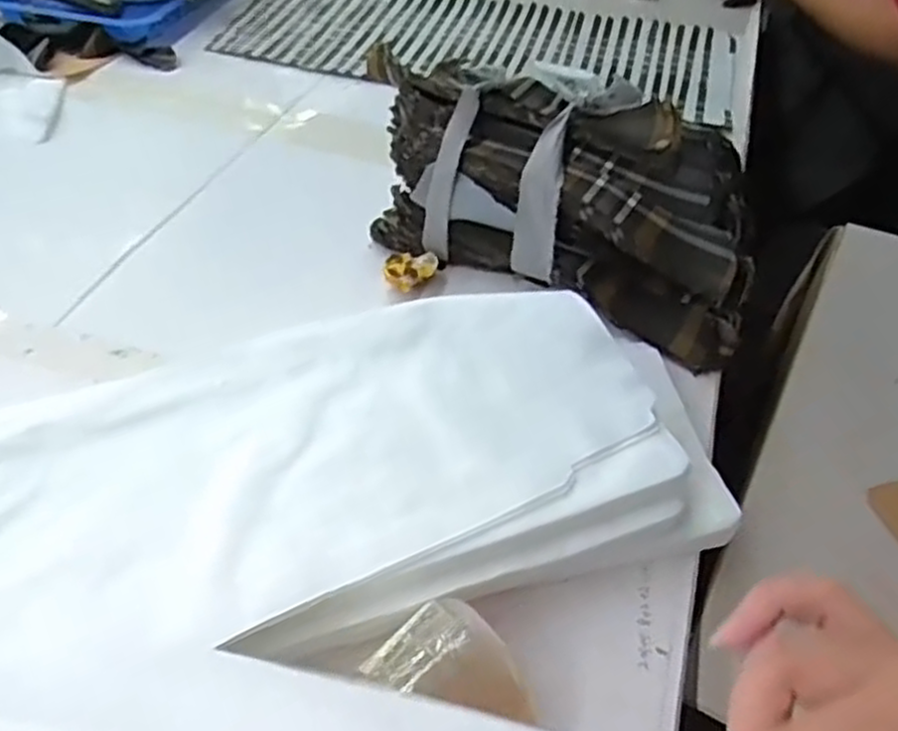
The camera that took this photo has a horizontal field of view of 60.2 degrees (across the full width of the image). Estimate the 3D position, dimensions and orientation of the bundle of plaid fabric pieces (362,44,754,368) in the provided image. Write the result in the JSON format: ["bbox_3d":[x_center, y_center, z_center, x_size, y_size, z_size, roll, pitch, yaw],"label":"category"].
[{"bbox_3d":[0.074,-0.128,0.597,0.335,0.131,0.143,22,49,18],"label":"bundle of plaid fabric pieces"}]

